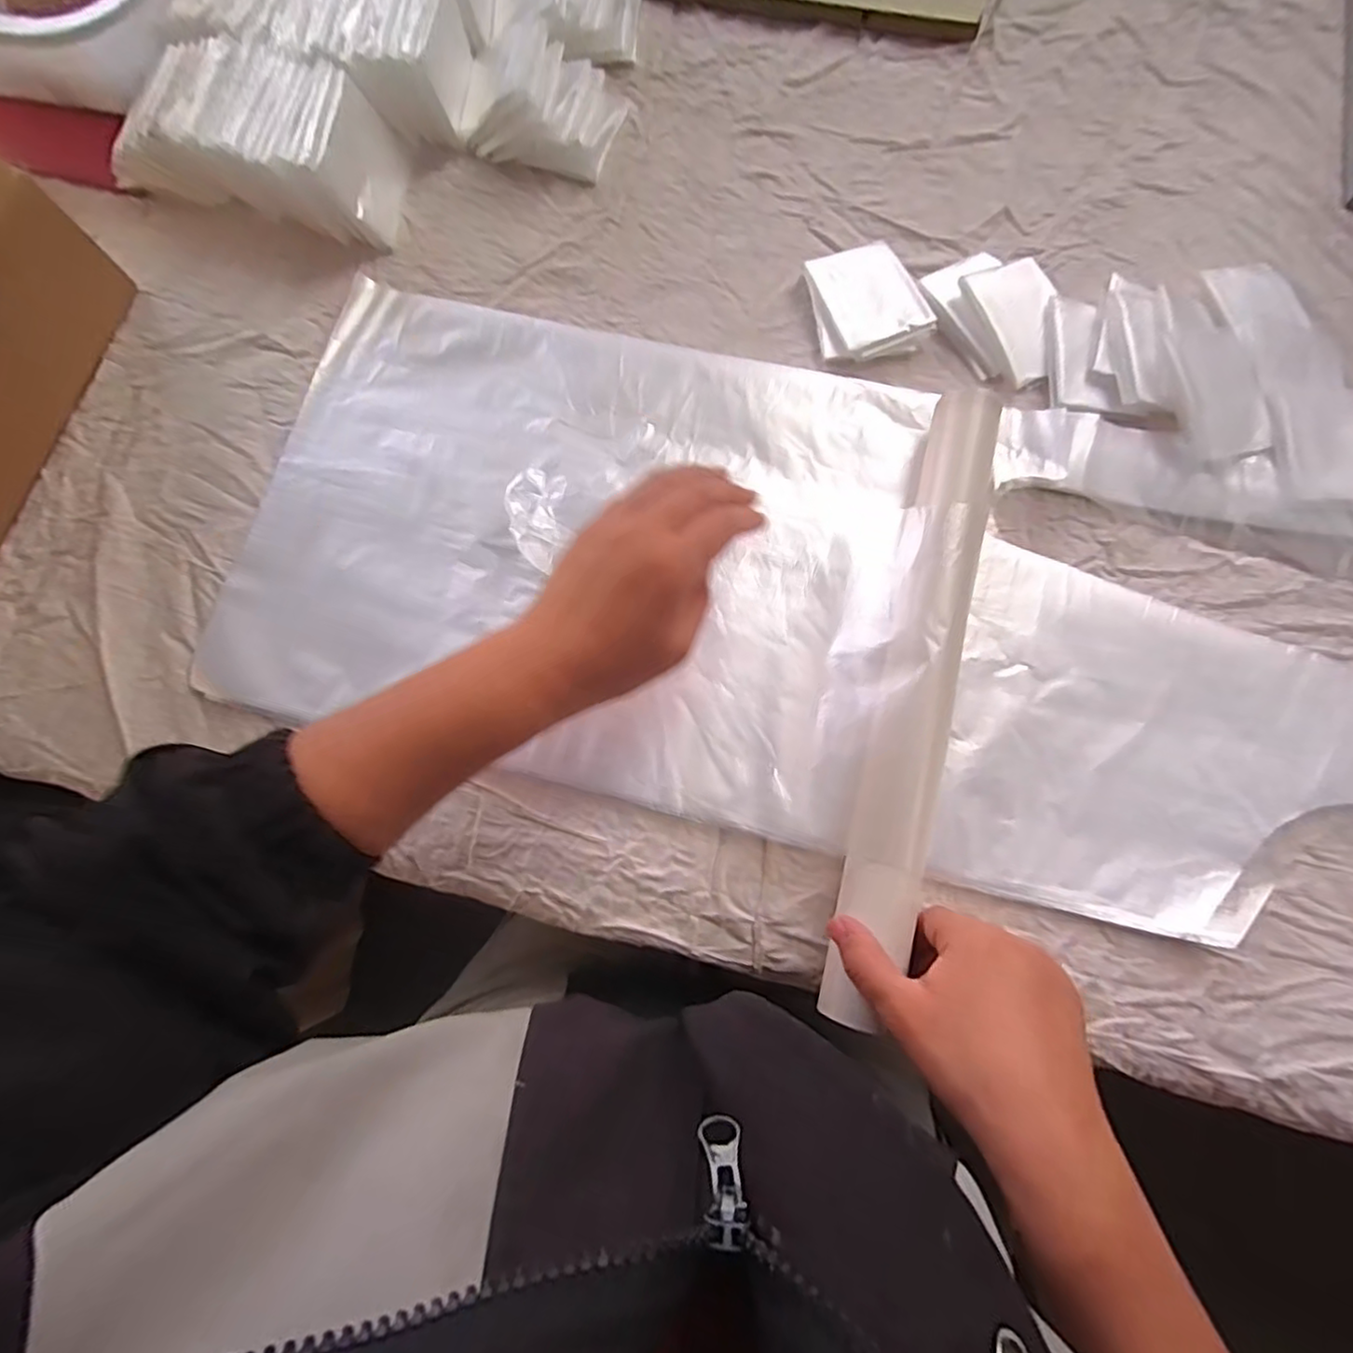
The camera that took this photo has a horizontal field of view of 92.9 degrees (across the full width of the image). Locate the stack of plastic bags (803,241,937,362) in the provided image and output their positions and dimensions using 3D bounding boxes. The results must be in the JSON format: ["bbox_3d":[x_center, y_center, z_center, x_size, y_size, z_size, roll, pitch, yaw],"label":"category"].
[{"bbox_3d":[0.130,-0.258,0.444,0.073,0.018,0.080,-14,75,-3],"label":"stack of plastic bags"}]

